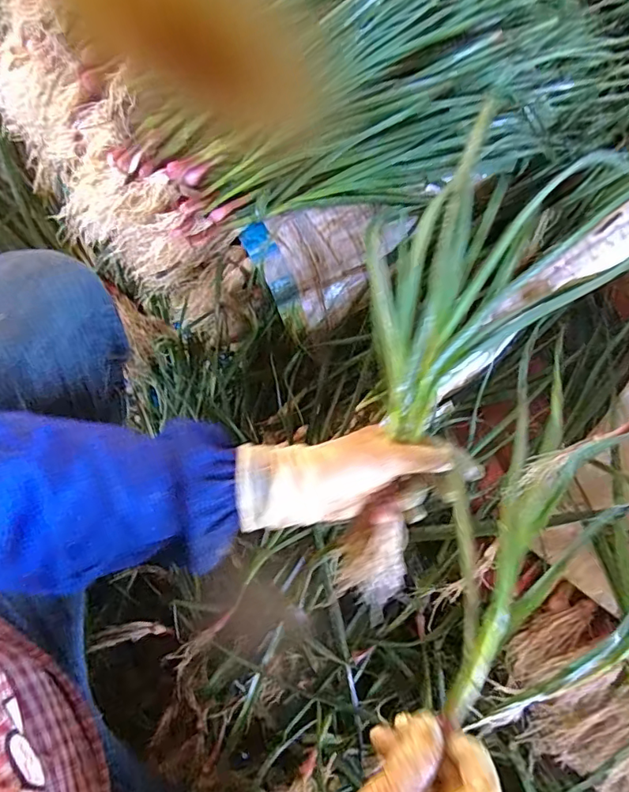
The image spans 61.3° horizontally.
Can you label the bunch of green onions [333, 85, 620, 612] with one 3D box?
[{"bbox_3d":[0.106,-0.028,0.457,0.166,0.080,0.425,18,86,4],"label":"bunch of green onions"}]

